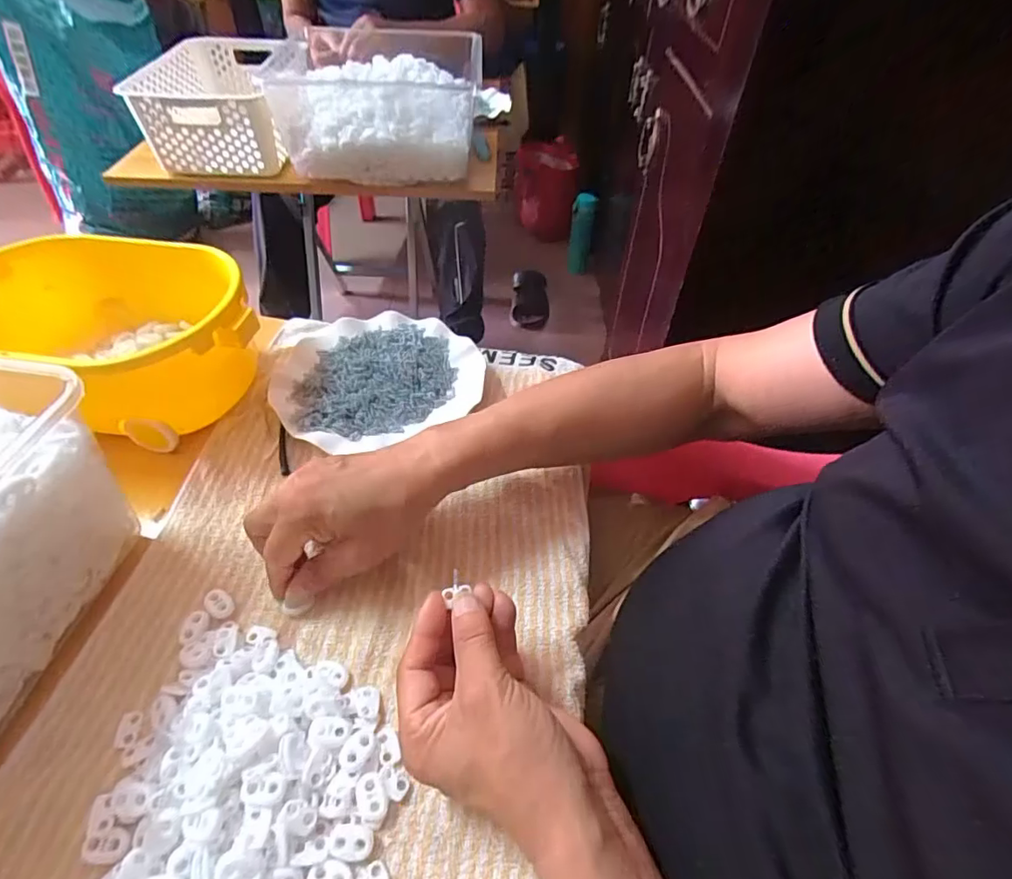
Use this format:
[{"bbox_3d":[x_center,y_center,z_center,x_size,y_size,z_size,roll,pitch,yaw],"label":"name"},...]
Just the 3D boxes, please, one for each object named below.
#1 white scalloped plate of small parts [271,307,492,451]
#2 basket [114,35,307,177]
[{"bbox_3d":[-0.125,-0.068,0.500,0.185,0.022,0.175,0,49,0],"label":"white scalloped plate of small parts"},{"bbox_3d":[-0.455,-0.553,0.857,0.219,0.109,0.322,-5,49,-6],"label":"basket"}]

